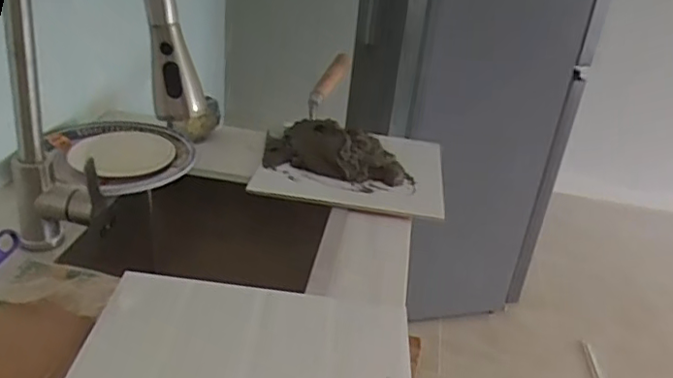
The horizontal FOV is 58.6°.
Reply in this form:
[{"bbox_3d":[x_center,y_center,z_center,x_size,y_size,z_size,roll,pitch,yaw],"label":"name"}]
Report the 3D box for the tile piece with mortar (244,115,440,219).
[{"bbox_3d":[0.029,-0.051,1.025,0.306,0.067,0.287,8,29,4],"label":"tile piece with mortar"}]

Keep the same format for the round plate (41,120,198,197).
[{"bbox_3d":[-0.341,-0.063,0.935,0.228,0.042,0.196,21,32,25],"label":"round plate"}]

